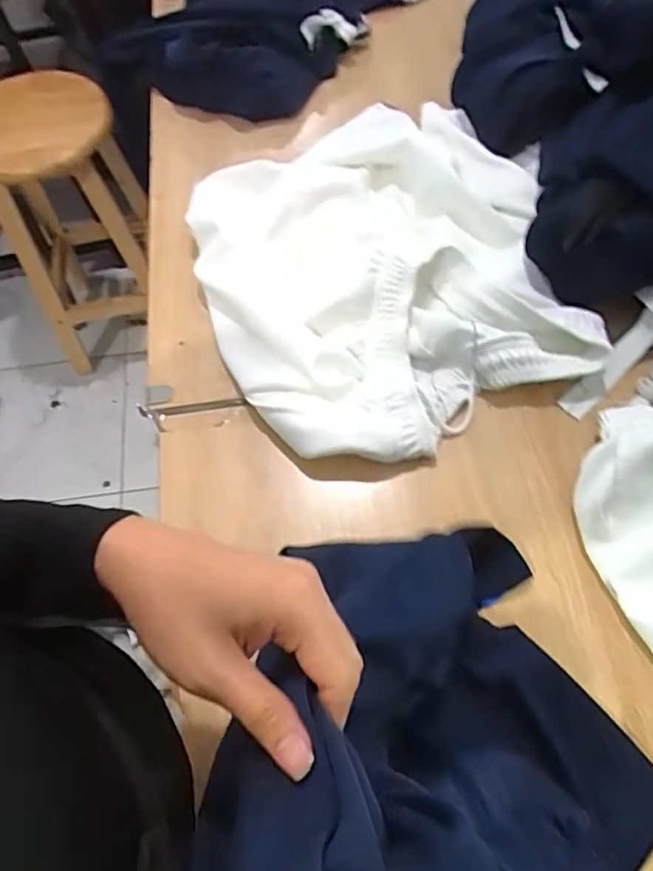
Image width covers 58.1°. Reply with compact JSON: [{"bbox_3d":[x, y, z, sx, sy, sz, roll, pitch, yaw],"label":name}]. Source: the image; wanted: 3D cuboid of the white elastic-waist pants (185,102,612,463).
[{"bbox_3d":[0.053,-0.192,0.623,0.378,0.050,0.431,-25,65,-10],"label":"white elastic-waist pants"}]

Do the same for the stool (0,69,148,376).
[{"bbox_3d":[-0.595,-0.494,1.440,0.340,0.648,0.380,-14,63,-5],"label":"stool"}]

